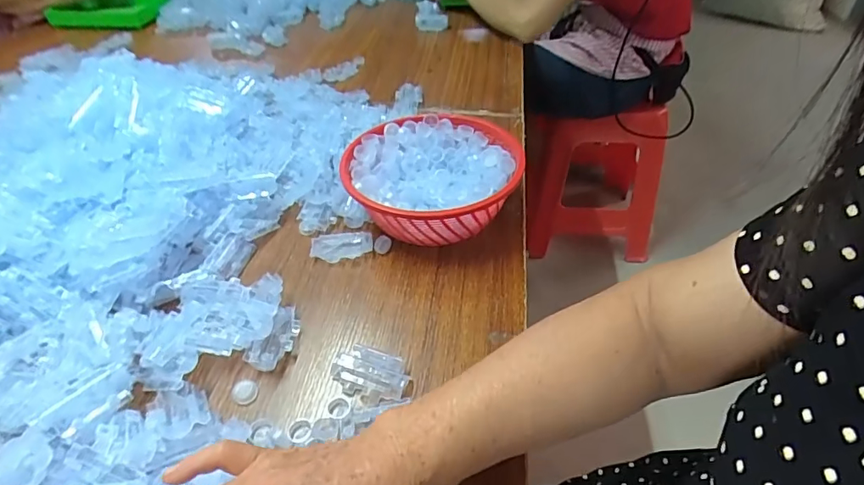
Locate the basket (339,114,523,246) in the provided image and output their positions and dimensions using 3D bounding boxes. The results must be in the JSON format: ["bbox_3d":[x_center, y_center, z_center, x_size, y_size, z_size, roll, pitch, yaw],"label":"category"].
[{"bbox_3d":[-0.001,-0.066,0.569,0.191,0.081,0.186,0,43,3],"label":"basket"}]

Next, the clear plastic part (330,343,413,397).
[{"bbox_3d":[-0.055,0.113,0.431,0.069,0.014,0.040,5,43,8],"label":"clear plastic part"}]

